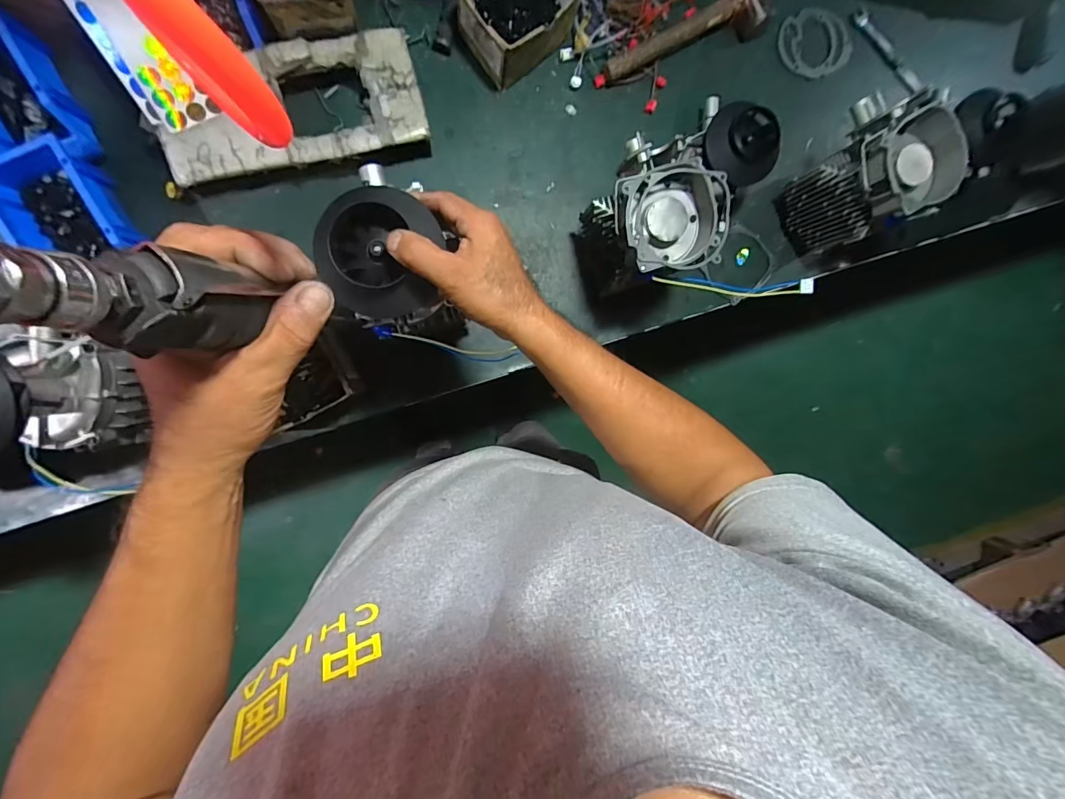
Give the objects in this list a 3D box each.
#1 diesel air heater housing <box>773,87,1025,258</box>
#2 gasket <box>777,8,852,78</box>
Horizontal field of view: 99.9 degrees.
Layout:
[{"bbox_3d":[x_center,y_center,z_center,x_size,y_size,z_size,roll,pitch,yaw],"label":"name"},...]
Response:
[{"bbox_3d":[0.476,-0.327,0.656,0.125,0.211,0.157,-29,98,-5],"label":"diesel air heater housing"},{"bbox_3d":[0.468,-0.588,0.738,0.129,0.008,0.103,-24,99,-6],"label":"gasket"}]

